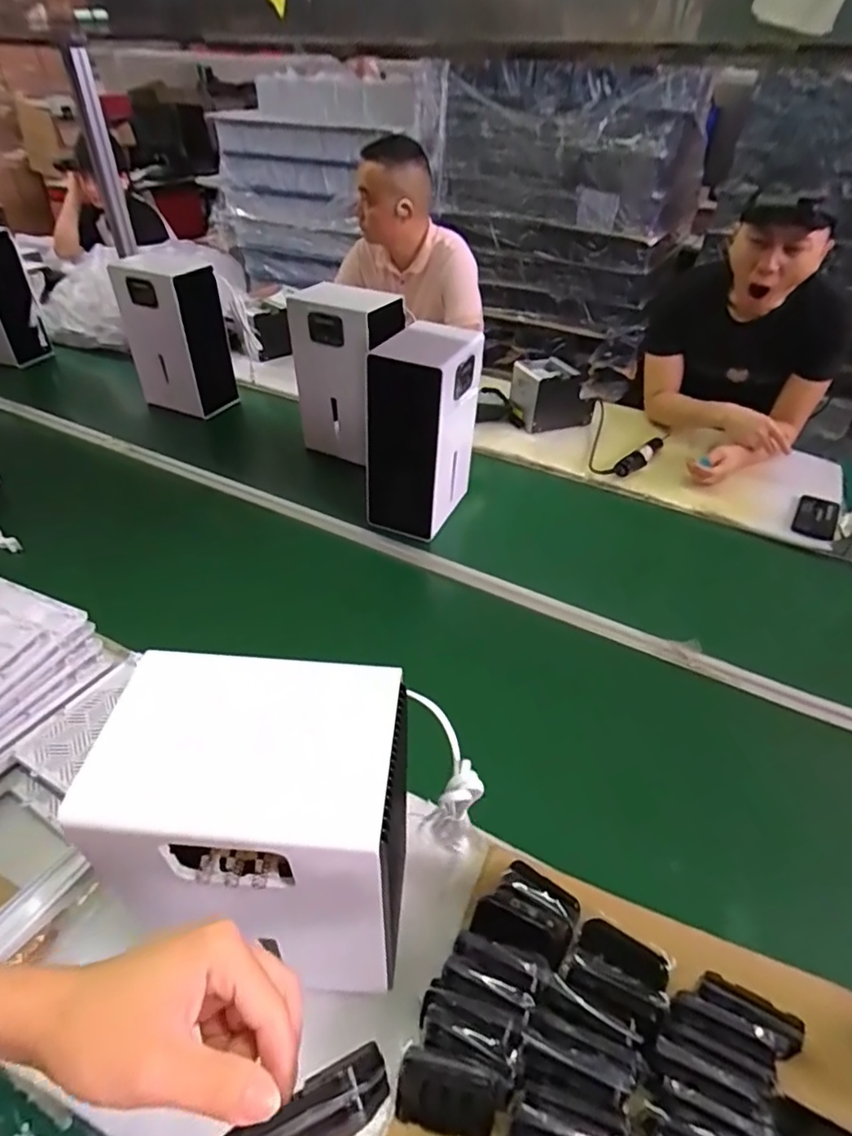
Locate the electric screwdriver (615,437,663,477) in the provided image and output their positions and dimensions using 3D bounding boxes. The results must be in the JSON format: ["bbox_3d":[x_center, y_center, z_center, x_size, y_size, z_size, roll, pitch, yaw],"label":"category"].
[{"bbox_3d":[0.495,-0.257,1.352,0.031,0.036,0.195,32,51,30],"label":"electric screwdriver"}]

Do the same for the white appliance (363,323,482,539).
[{"bbox_3d":[-0.019,-0.259,1.123,0.173,0.358,0.191,23,47,23],"label":"white appliance"}]

